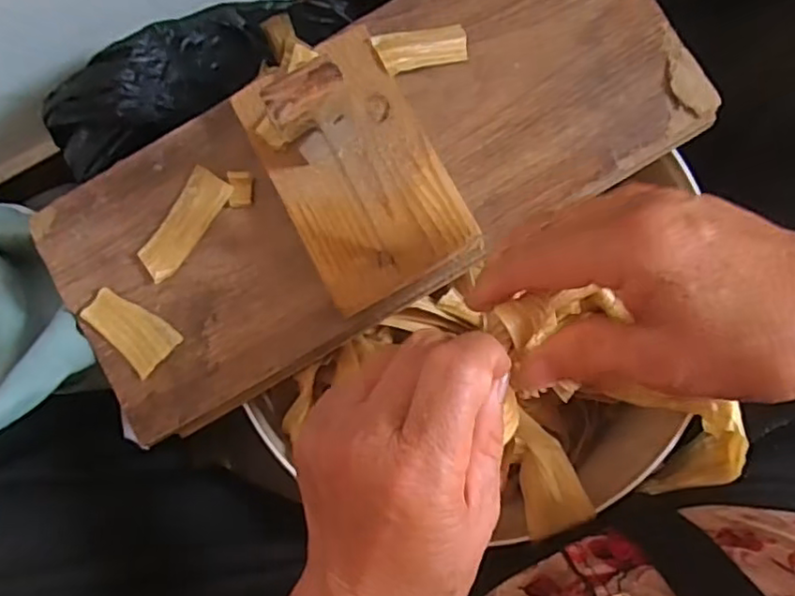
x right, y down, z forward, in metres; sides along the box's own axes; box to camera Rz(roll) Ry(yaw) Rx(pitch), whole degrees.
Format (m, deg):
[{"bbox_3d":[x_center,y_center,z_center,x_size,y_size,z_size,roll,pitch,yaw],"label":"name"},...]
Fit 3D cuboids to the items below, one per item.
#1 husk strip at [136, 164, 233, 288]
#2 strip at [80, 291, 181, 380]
[{"bbox_3d":[-0.126,-0.043,0.377,0.027,0.006,0.069,31,87,5],"label":"husk strip"},{"bbox_3d":[-0.155,0.017,0.371,0.055,0.004,0.031,44,88,6],"label":"strip"}]

